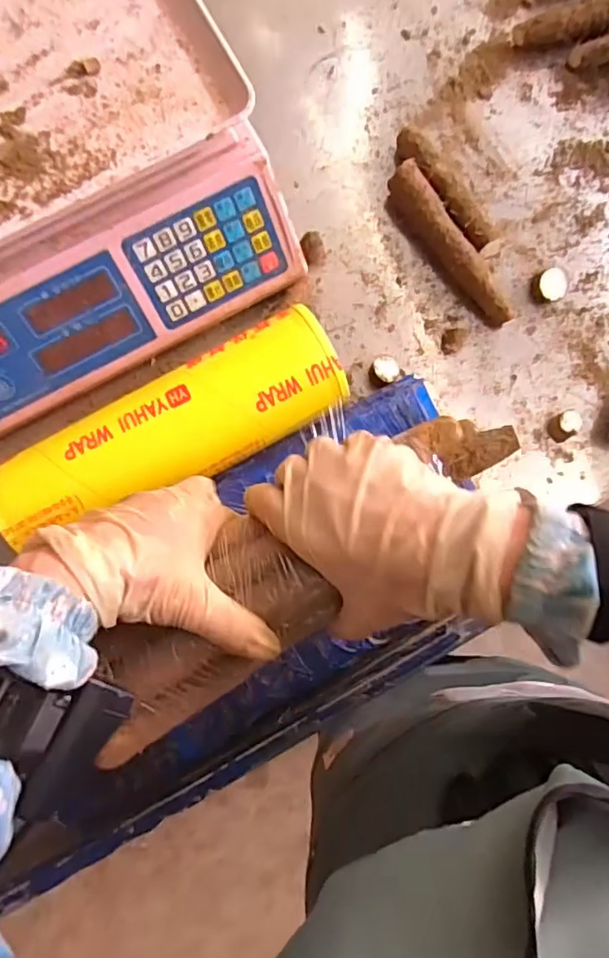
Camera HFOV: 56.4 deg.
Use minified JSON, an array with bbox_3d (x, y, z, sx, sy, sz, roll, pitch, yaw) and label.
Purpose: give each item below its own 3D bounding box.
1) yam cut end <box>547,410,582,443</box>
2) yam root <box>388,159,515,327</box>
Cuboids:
[{"bbox_3d":[0.220,-0.045,0.478,0.023,0.018,0.022,0,82,-2],"label":"yam cut end"},{"bbox_3d":[0.127,-0.201,0.491,0.030,0.033,0.158,-36,85,-6],"label":"yam root"}]

